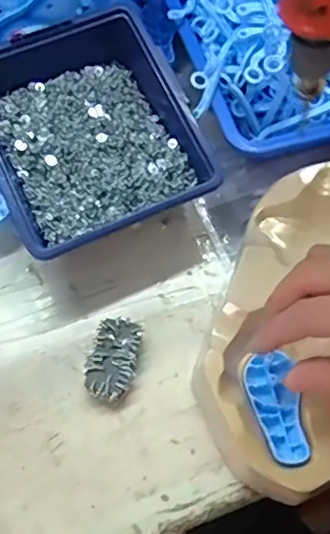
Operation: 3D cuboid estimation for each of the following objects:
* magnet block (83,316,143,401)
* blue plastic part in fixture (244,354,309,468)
[{"bbox_3d":[-0.035,0.061,0.375,0.031,0.019,0.054,12,65,5],"label":"magnet block"},{"bbox_3d":[0.069,0.086,0.342,0.032,0.011,0.069,-10,59,-5],"label":"blue plastic part in fixture"}]

